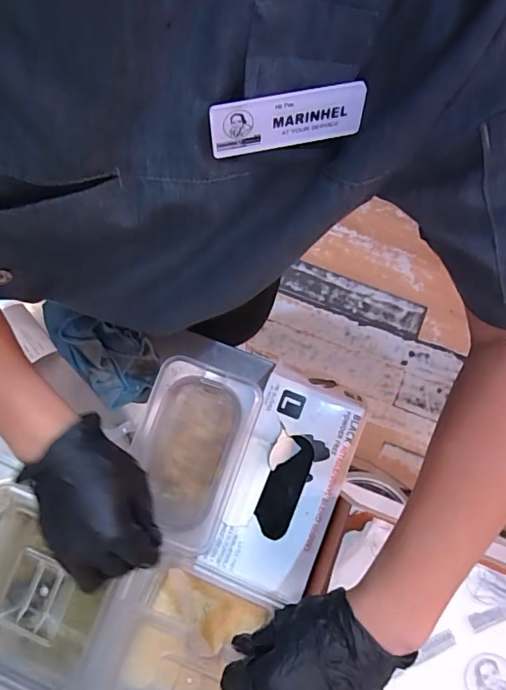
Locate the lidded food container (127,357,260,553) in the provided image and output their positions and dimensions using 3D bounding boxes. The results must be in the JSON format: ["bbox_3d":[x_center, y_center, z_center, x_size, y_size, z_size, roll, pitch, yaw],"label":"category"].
[{"bbox_3d":[-0.063,0.109,0.485,0.102,0.074,0.168,19,81,4],"label":"lidded food container"}]

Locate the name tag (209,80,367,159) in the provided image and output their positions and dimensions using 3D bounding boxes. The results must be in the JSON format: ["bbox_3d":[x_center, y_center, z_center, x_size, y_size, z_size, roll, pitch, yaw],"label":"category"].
[{"bbox_3d":[0.017,-0.108,0.227,0.074,0.028,0.006,-13,58,-2],"label":"name tag"}]

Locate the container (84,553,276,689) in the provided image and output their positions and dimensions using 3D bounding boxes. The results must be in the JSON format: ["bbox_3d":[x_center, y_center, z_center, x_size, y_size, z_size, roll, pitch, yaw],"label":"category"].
[{"bbox_3d":[-0.063,0.300,0.448,0.156,0.095,0.156,17,81,4],"label":"container"}]

